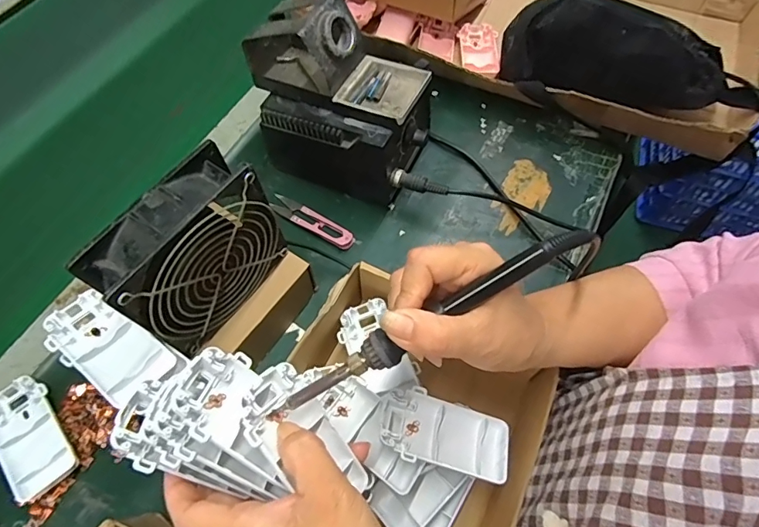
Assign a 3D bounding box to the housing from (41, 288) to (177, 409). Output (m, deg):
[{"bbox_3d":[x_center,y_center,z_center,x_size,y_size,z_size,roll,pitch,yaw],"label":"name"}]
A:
[{"bbox_3d":[-0.188,0.056,0.315,0.098,0.017,0.045,31,65,16],"label":"housing"}]

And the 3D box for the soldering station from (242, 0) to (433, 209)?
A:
[{"bbox_3d":[-0.040,-0.160,0.455,0.175,0.159,0.114,15,63,8],"label":"soldering station"}]

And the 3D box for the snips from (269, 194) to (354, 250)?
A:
[{"bbox_3d":[-0.071,-0.046,0.478,0.102,0.012,0.022,30,66,15],"label":"snips"}]

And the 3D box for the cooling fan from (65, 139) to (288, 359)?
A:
[{"bbox_3d":[-0.130,-0.004,0.329,0.042,0.116,0.118,33,67,17],"label":"cooling fan"}]

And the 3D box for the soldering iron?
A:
[{"bbox_3d":[0.026,0.036,0.261,0.208,0.018,0.017,-32,64,3],"label":"soldering iron"}]

